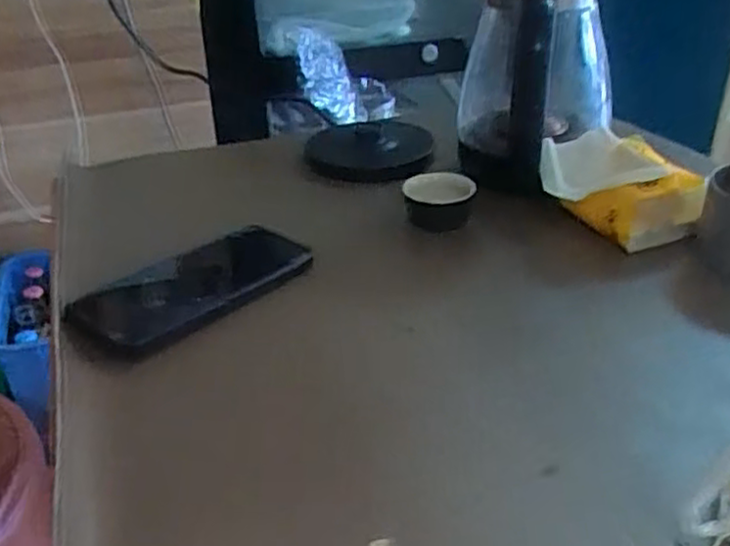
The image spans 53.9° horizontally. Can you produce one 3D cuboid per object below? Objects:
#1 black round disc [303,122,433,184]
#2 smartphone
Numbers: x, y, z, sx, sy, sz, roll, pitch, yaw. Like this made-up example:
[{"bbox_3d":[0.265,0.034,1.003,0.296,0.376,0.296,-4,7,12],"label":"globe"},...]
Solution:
[{"bbox_3d":[0.004,-0.125,0.716,0.123,0.018,0.132,-2,31,1],"label":"black round disc"},{"bbox_3d":[-0.121,0.007,0.503,0.164,0.014,0.086,-29,42,-35],"label":"smartphone"}]

